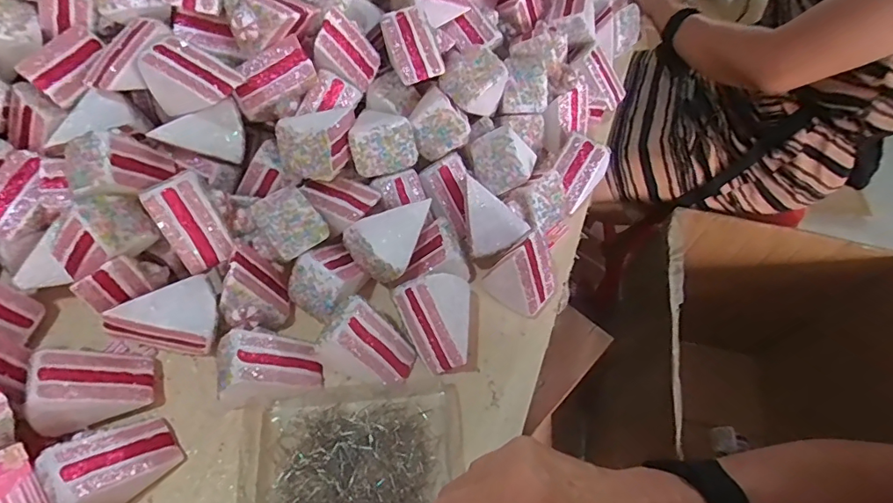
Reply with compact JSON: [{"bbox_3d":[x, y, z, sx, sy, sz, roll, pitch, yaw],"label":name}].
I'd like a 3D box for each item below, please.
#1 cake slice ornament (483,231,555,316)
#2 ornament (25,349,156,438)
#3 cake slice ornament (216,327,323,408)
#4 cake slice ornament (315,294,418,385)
[{"bbox_3d":[0.079,0.019,0.493,0.060,0.080,0.059,35,61,19],"label":"cake slice ornament"},{"bbox_3d":[-0.304,0.115,0.427,0.075,0.060,0.062,-21,59,-17],"label":"ornament"},{"bbox_3d":[-0.161,0.101,0.448,0.081,0.058,0.063,-14,57,-13],"label":"cake slice ornament"},{"bbox_3d":[-0.073,0.086,0.461,0.083,0.062,0.056,22,57,12],"label":"cake slice ornament"}]

